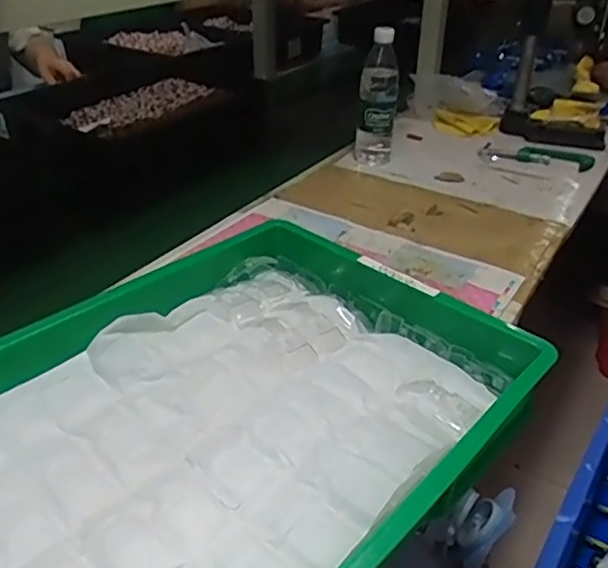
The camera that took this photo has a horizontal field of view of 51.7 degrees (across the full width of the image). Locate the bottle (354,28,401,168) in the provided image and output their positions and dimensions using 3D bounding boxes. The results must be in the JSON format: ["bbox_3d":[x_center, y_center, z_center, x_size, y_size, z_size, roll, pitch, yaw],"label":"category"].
[{"bbox_3d":[0.127,-0.314,1.079,0.067,0.226,0.066,6,32,7],"label":"bottle"}]

